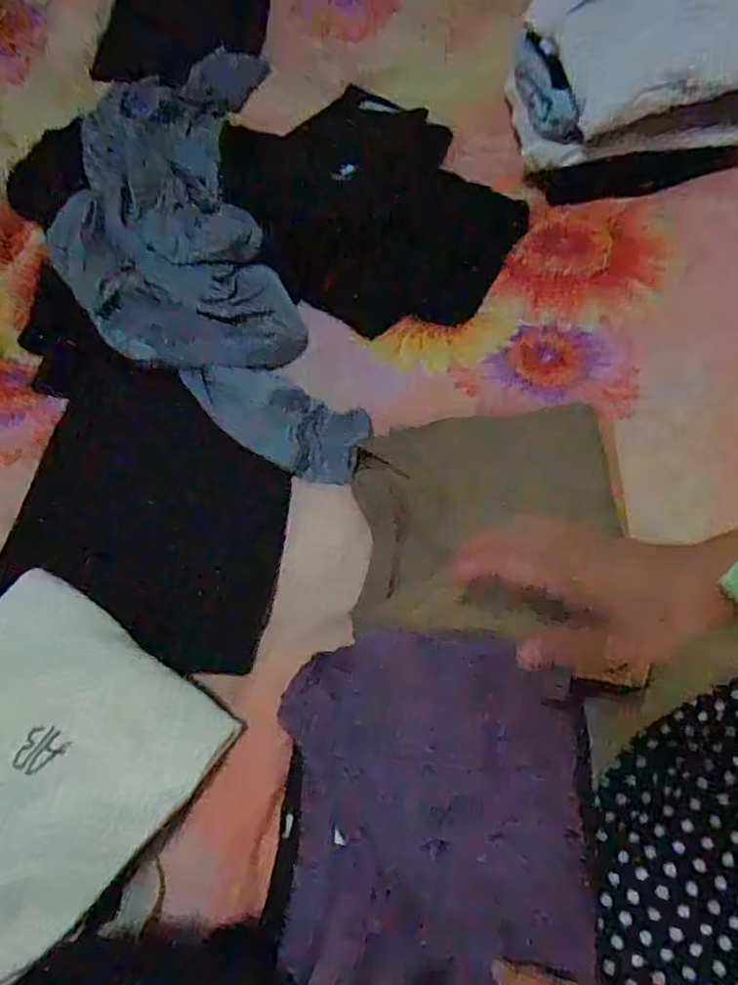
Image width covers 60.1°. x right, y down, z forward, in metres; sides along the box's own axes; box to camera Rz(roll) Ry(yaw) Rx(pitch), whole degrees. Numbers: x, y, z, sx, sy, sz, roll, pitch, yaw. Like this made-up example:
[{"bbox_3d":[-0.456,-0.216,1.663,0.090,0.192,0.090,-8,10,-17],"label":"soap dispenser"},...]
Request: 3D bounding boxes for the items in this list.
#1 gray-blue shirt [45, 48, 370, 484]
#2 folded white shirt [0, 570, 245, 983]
[{"bbox_3d":[-0.217,-0.311,0.736,0.266,0.054,0.700,-14,61,-5],"label":"gray-blue shirt"},{"bbox_3d":[-0.262,0.206,0.475,0.225,0.034,0.250,36,68,20],"label":"folded white shirt"}]

